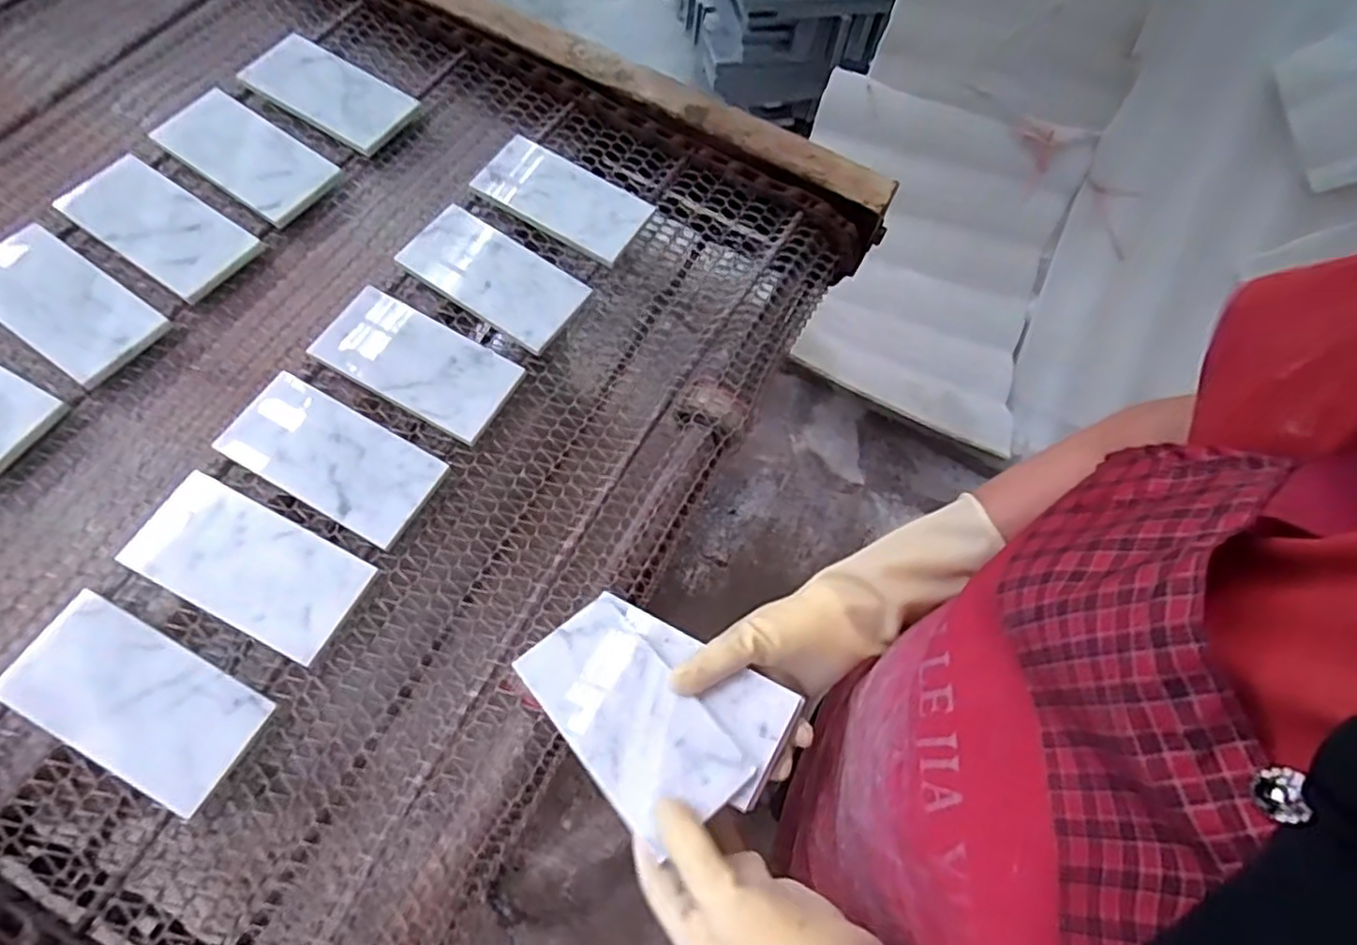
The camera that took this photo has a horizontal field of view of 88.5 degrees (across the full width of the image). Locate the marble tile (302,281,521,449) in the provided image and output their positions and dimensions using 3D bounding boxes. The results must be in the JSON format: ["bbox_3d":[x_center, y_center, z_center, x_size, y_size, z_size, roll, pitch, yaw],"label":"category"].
[{"bbox_3d":[-0.211,-0.090,0.567,0.153,0.009,0.078,29,68,6],"label":"marble tile"}]

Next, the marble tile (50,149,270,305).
[{"bbox_3d":[-0.451,-0.216,0.603,0.156,0.017,0.080,33,68,9],"label":"marble tile"}]

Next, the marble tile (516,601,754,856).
[{"bbox_3d":[-0.032,0.150,0.438,0.076,0.008,0.151,-35,58,-21],"label":"marble tile"}]

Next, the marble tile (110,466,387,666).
[{"bbox_3d":[-0.302,0.064,0.488,0.159,0.007,0.078,27,68,5],"label":"marble tile"}]

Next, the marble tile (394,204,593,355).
[{"bbox_3d":[-0.160,-0.173,0.607,0.162,0.010,0.082,36,67,11],"label":"marble tile"}]

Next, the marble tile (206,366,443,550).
[{"bbox_3d":[-0.261,-0.012,0.527,0.154,0.007,0.078,29,67,5],"label":"marble tile"}]

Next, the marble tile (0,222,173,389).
[{"bbox_3d":[-0.491,-0.137,0.554,0.152,0.011,0.077,34,66,9],"label":"marble tile"}]

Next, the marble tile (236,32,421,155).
[{"bbox_3d":[-0.343,-0.376,0.686,0.153,0.010,0.085,31,63,2],"label":"marble tile"}]

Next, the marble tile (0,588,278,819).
[{"bbox_3d":[-0.350,0.146,0.450,0.154,0.005,0.078,29,65,2],"label":"marble tile"}]

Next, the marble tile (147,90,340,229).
[{"bbox_3d":[-0.396,-0.296,0.641,0.163,0.011,0.086,34,70,8],"label":"marble tile"}]

